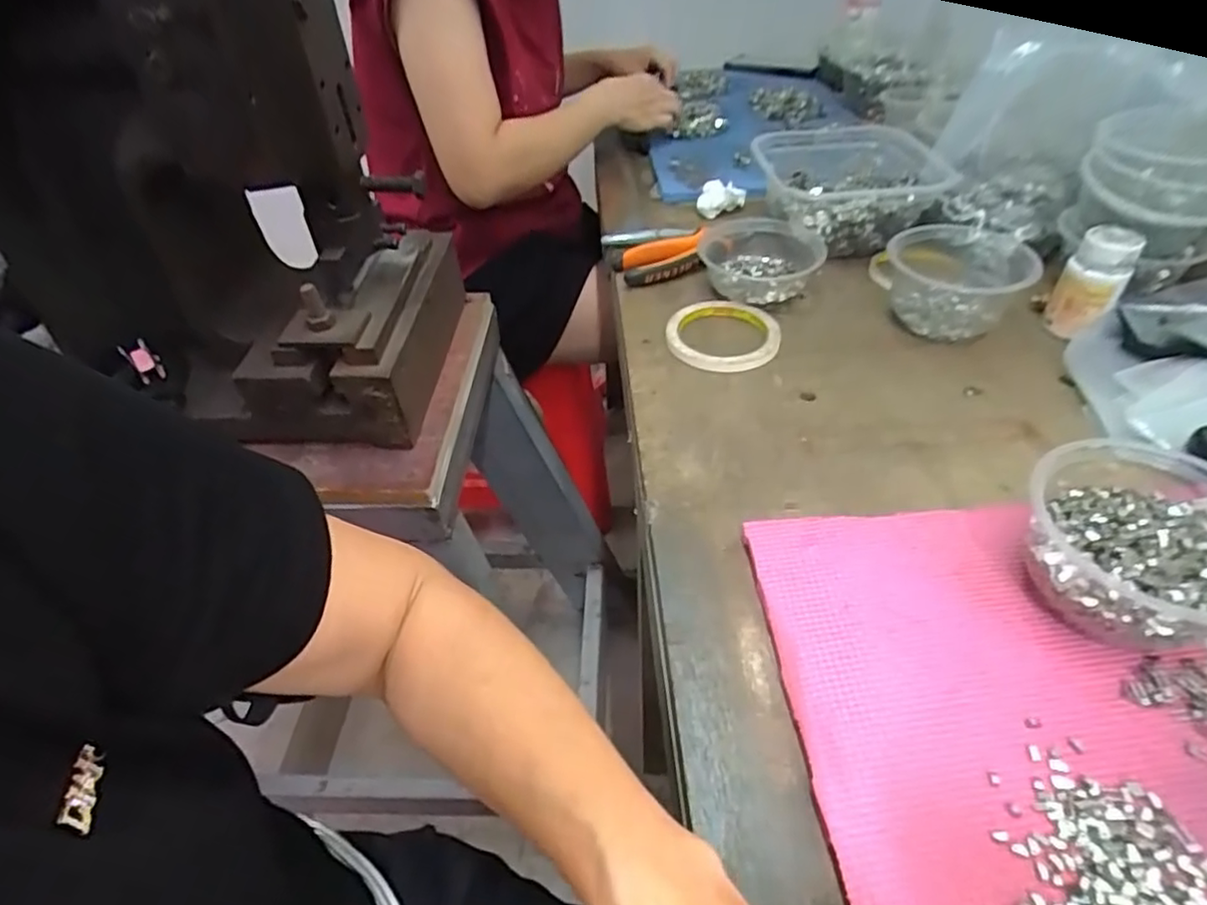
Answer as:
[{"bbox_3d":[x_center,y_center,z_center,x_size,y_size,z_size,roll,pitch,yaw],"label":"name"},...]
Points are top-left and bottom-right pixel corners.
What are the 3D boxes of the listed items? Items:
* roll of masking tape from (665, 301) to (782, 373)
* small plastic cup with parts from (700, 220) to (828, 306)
[{"bbox_3d":[0.107,-0.105,0.582,0.097,0.016,0.097,-3,43,3],"label":"roll of masking tape"},{"bbox_3d":[0.151,-0.185,0.634,0.116,0.039,0.109,-2,44,1],"label":"small plastic cup with parts"}]

